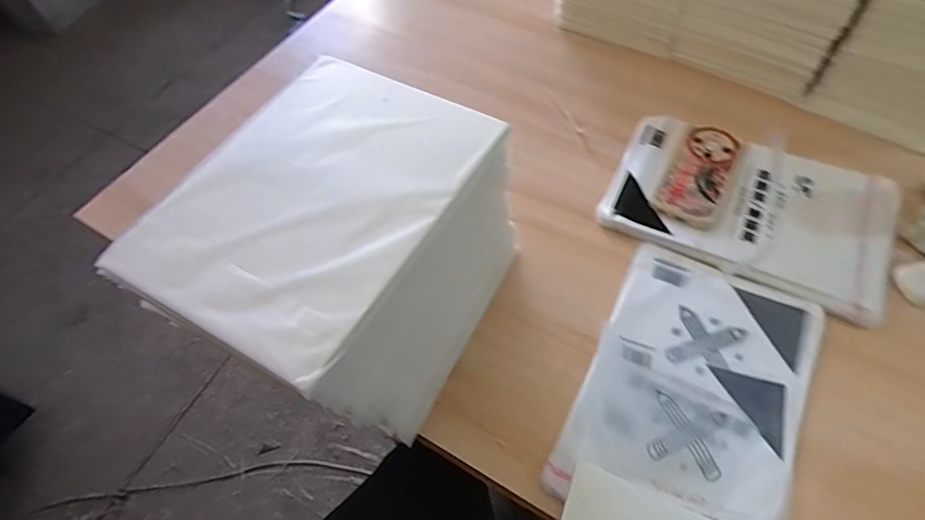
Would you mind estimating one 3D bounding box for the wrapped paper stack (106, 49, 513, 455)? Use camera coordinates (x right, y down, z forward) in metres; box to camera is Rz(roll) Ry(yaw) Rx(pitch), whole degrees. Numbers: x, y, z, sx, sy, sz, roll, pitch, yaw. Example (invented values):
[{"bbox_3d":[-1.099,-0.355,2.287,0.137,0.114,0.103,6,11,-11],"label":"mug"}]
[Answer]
[{"bbox_3d":[-0.098,0.004,0.500,0.199,0.236,0.275,25,61,17],"label":"wrapped paper stack"}]

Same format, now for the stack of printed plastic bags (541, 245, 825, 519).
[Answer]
[{"bbox_3d":[0.245,0.137,0.571,0.208,0.015,0.310,24,61,16],"label":"stack of printed plastic bags"}]

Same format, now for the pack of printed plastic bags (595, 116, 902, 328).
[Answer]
[{"bbox_3d":[0.370,-0.075,0.698,0.335,0.032,0.232,24,61,16],"label":"pack of printed plastic bags"}]

